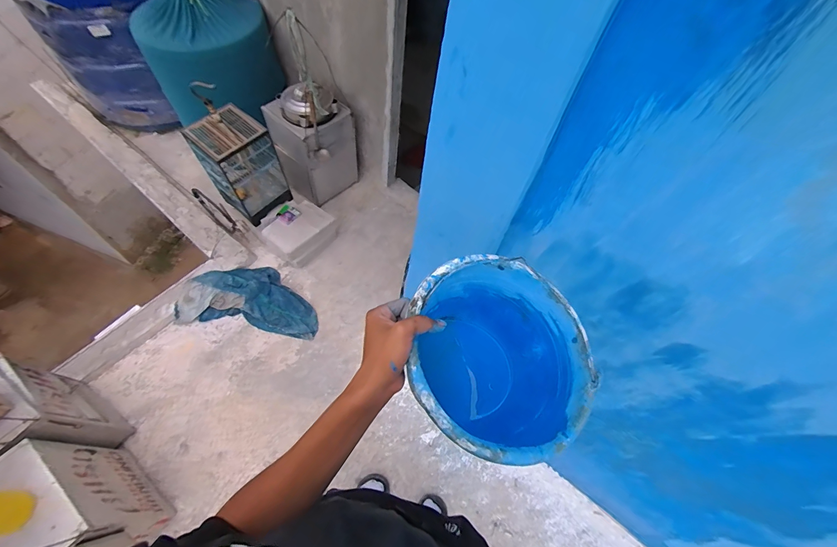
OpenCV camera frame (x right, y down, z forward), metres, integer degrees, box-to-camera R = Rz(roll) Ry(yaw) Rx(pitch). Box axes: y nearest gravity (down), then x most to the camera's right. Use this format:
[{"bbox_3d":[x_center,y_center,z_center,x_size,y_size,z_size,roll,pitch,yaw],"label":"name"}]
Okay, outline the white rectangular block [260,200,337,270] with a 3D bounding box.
[{"bbox_3d":[-0.576,-0.208,1.787,0.228,0.119,0.296,38,66,15],"label":"white rectangular block"}]

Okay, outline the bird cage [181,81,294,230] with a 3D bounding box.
[{"bbox_3d":[-0.789,-0.503,1.623,0.259,0.483,0.290,39,67,16],"label":"bird cage"}]

